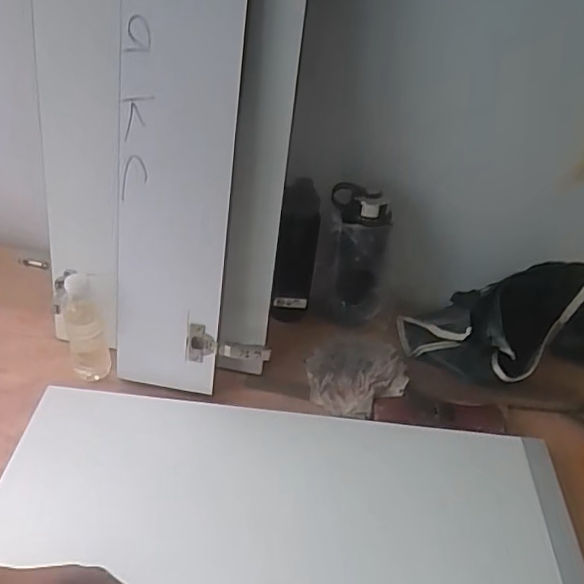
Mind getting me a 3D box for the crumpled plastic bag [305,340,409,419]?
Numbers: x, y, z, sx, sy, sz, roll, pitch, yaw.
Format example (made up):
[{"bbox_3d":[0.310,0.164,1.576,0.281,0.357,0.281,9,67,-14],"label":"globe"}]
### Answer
[{"bbox_3d":[0.104,0.129,0.919,0.155,0.039,0.181,1,41,-5],"label":"crumpled plastic bag"}]

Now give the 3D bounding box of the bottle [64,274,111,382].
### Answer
[{"bbox_3d":[-0.309,0.055,0.839,0.055,0.170,0.057,-16,46,-23],"label":"bottle"}]

